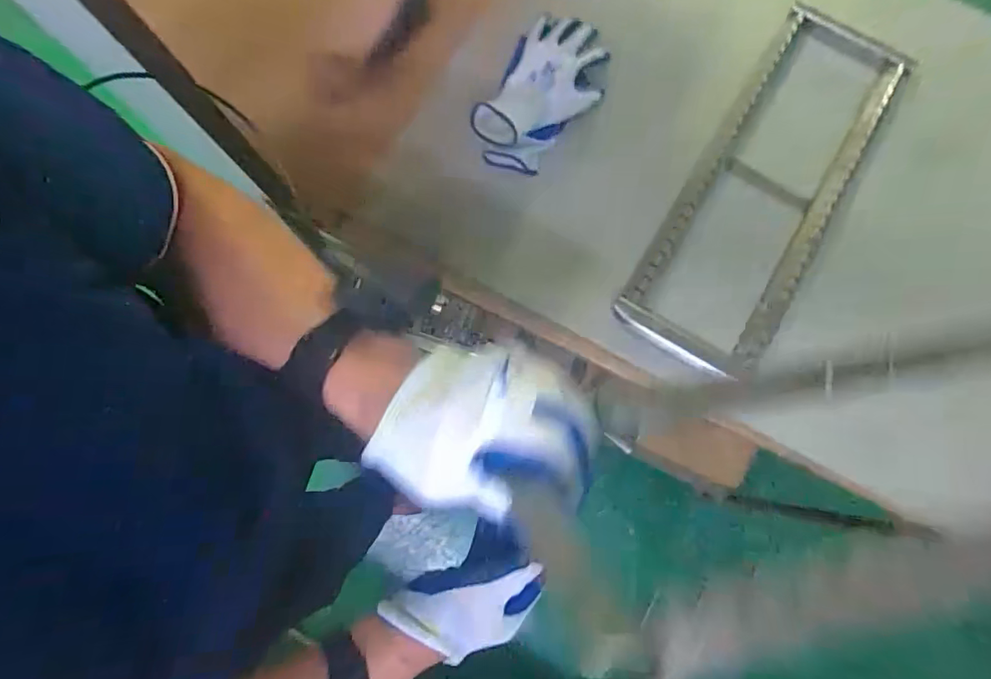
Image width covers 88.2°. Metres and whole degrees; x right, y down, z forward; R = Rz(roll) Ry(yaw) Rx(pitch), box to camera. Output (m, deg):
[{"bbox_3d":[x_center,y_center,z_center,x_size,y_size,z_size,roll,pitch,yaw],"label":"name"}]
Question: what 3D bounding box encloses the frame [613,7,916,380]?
[{"bbox_3d":[0.352,-0.200,0.644,0.177,0.029,0.525,32,78,7],"label":"frame"}]

